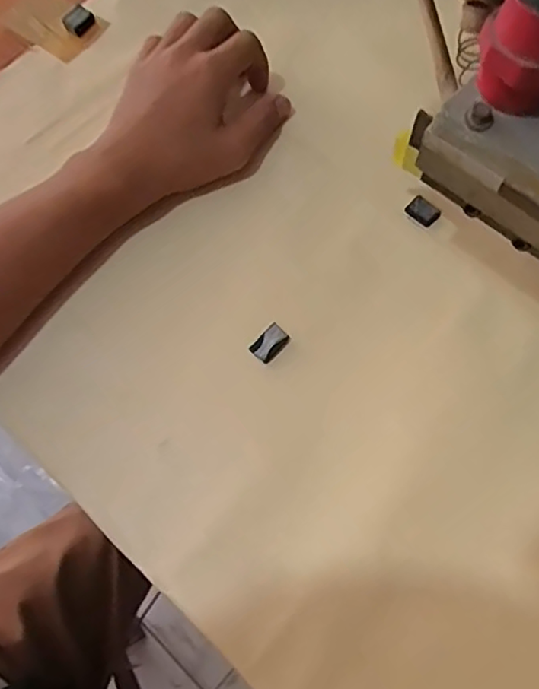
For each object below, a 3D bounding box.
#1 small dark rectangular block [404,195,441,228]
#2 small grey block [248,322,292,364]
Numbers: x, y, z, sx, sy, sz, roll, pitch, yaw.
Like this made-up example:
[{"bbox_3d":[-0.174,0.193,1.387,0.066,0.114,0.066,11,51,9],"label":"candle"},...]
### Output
[{"bbox_3d":[0.096,-0.083,0.376,0.019,0.006,0.015,38,75,16],"label":"small dark rectangular block"},{"bbox_3d":[0.000,-0.001,0.345,0.015,0.004,0.022,42,76,17],"label":"small grey block"}]

